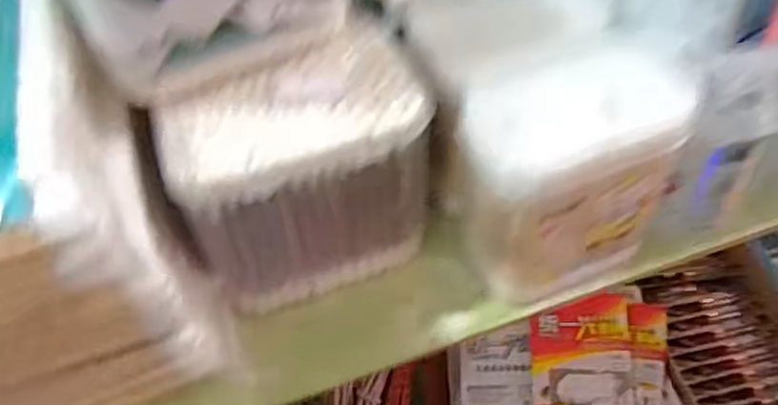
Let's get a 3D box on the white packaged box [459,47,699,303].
[{"bbox_3d":[0.055,-0.007,0.218,0.069,0.069,0.044,-12,50,-6],"label":"white packaged box"}]

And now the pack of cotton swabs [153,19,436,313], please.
[{"bbox_3d":[-0.027,-0.007,0.222,0.077,0.071,0.043,-24,53,-15],"label":"pack of cotton swabs"}]

